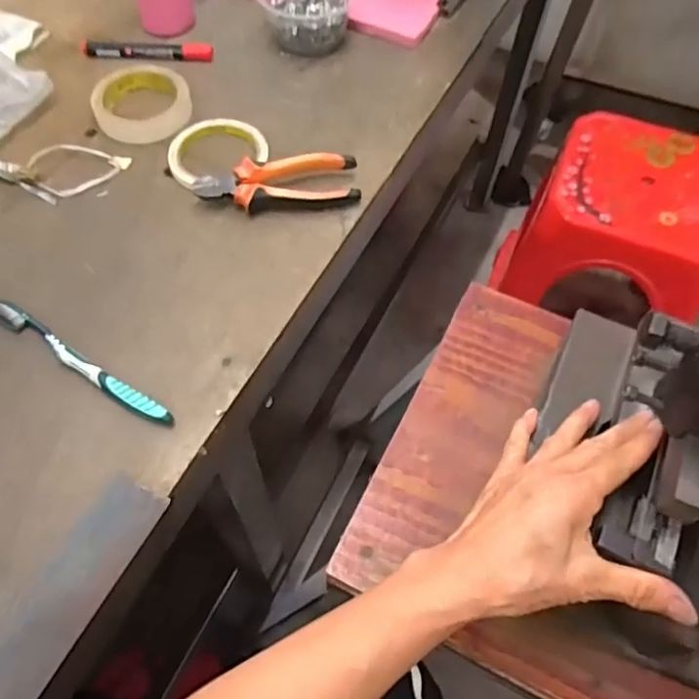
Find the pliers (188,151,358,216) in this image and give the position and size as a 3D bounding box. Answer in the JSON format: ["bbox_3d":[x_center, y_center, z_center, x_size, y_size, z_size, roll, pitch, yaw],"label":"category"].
[{"bbox_3d":[-0.065,-0.157,0.574,0.149,0.032,0.042,-11,61,-8],"label":"pliers"}]

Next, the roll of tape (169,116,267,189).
[{"bbox_3d":[-0.131,-0.198,0.605,0.096,0.013,0.102,1,60,-2],"label":"roll of tape"}]

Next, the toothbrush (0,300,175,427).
[{"bbox_3d":[-0.213,0.010,0.478,0.179,0.010,0.017,30,63,15],"label":"toothbrush"}]

